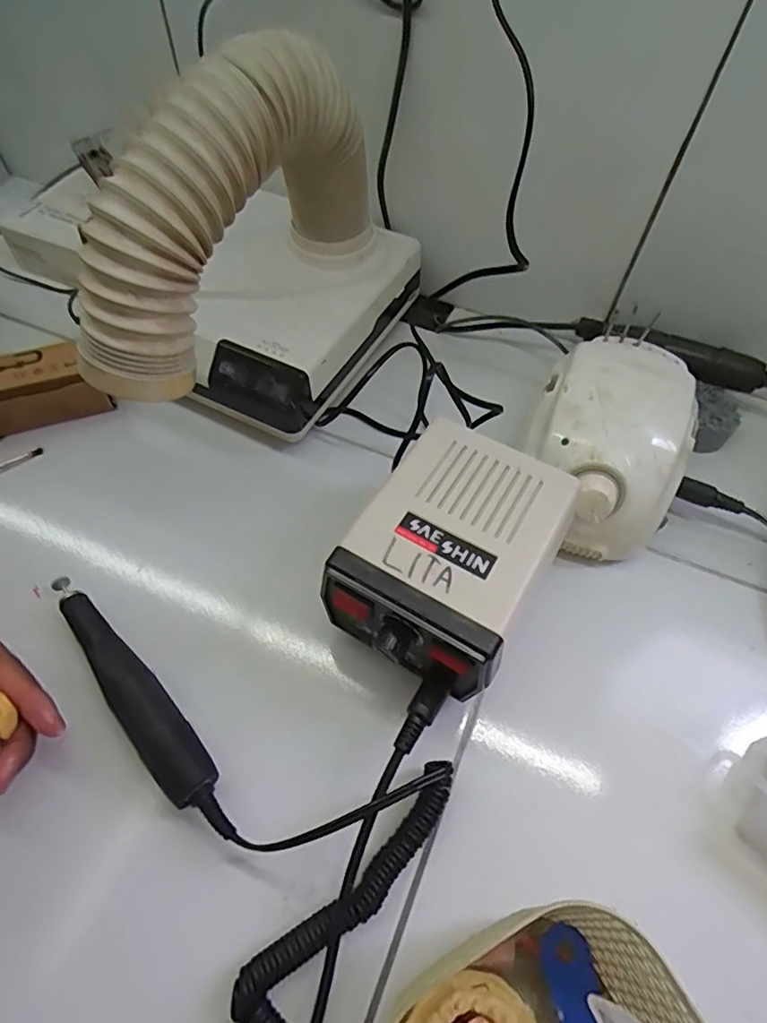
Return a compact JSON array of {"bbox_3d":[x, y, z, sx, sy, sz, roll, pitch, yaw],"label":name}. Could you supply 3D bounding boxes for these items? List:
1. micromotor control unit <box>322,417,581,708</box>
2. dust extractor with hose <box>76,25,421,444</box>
[{"bbox_3d":[0.038,0.026,0.318,0.102,0.064,0.134,29,61,15],"label":"micromotor control unit"},{"bbox_3d":[-0.084,-0.171,0.365,0.112,0.191,0.269,25,60,14],"label":"dust extractor with hose"}]

